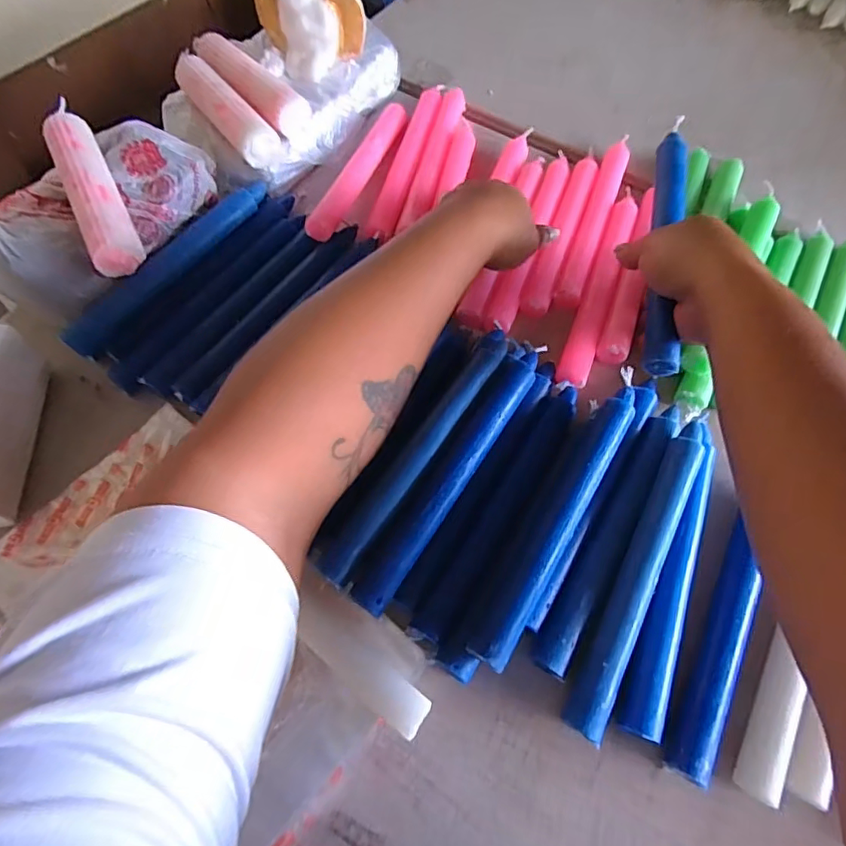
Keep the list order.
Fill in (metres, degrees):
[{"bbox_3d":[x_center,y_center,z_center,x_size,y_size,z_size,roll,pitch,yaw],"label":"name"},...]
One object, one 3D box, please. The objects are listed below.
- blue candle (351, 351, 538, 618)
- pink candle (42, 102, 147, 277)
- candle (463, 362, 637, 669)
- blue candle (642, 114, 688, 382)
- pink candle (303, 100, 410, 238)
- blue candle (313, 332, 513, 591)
[{"bbox_3d":[0.022,0.030,0.340,0.023,0.017,0.202,31,68,13],"label":"blue candle"},{"bbox_3d":[-0.246,-0.176,0.387,0.032,0.035,0.148,-26,67,-13],"label":"pink candle"},{"bbox_3d":[0.092,0.050,0.332,0.023,0.021,0.214,29,67,13],"label":"candle"},{"bbox_3d":[0.173,-0.131,0.368,0.023,0.016,0.207,11,73,4],"label":"blue candle"},{"bbox_3d":[-0.055,-0.236,0.480,0.024,0.017,0.197,18,65,7],"label":"pink candle"},{"bbox_3d":[0.001,0.016,0.346,0.023,0.018,0.202,32,68,13],"label":"blue candle"}]

